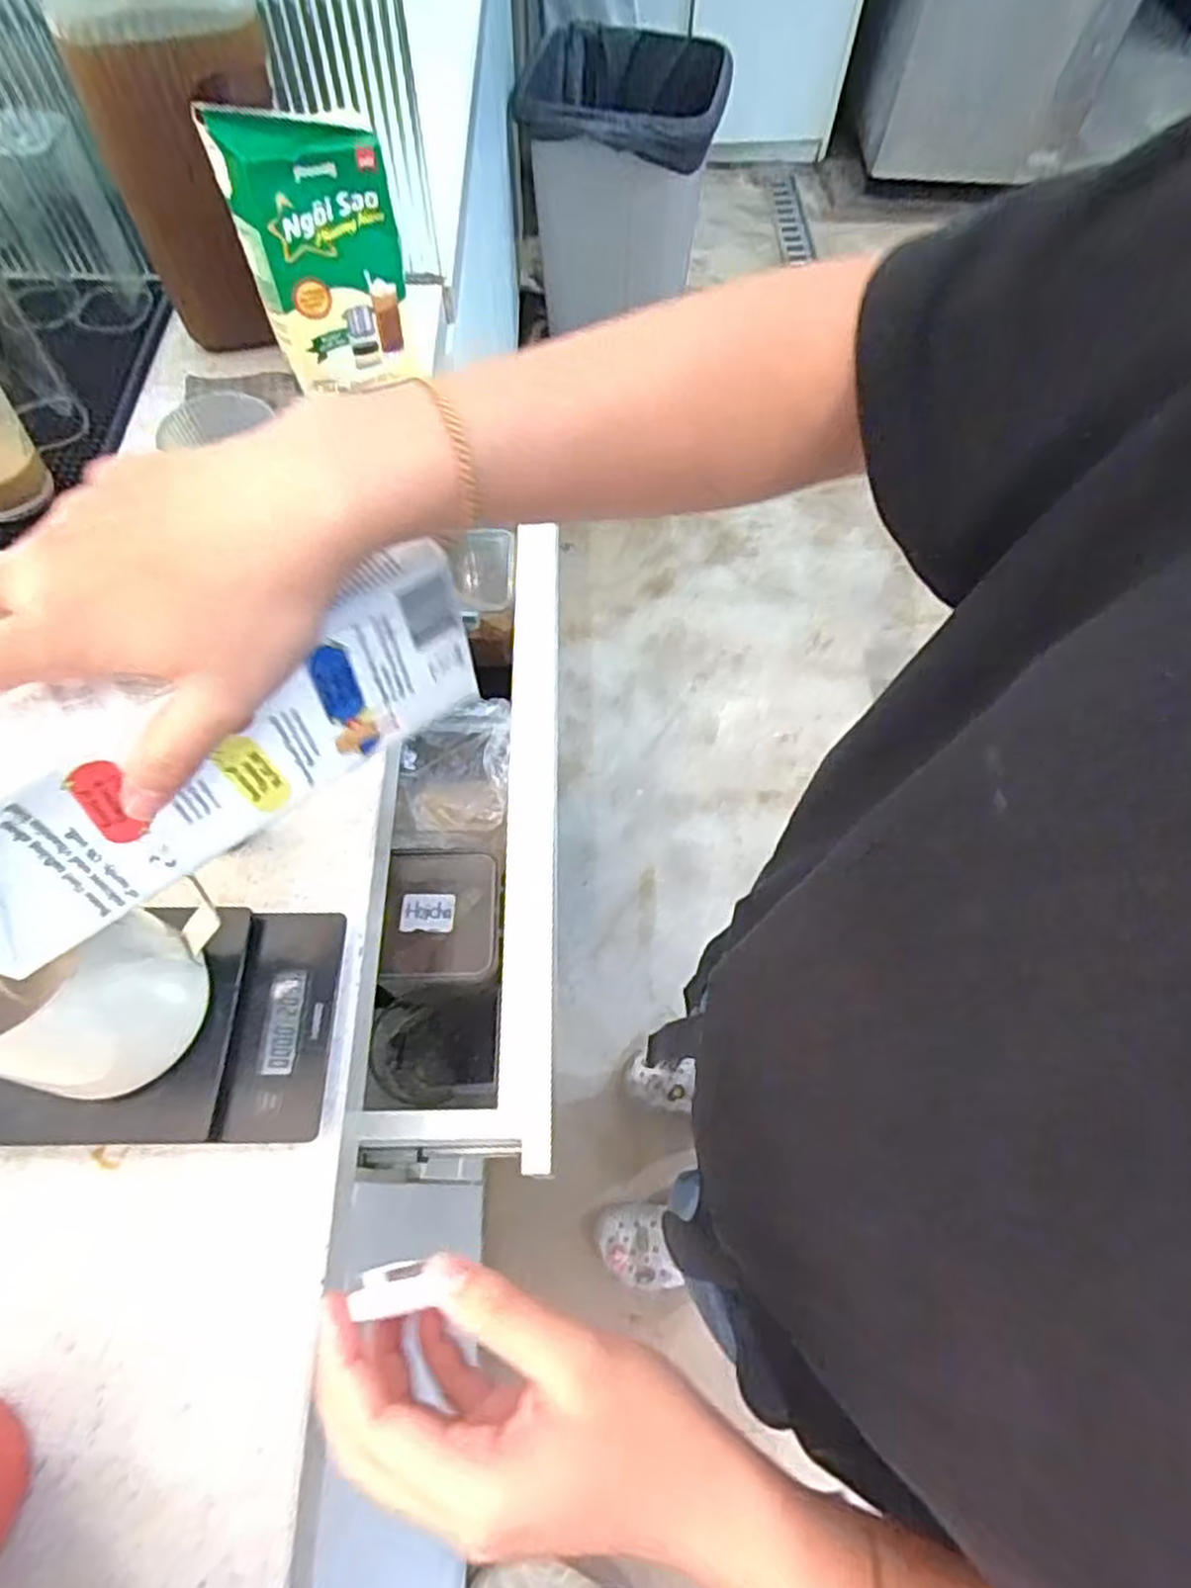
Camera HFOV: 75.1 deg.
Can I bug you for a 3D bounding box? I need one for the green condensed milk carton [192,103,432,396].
[{"bbox_3d":[-0.204,-0.403,0.588,0.114,0.168,0.055,-18,65,-11],"label":"green condensed milk carton"}]

